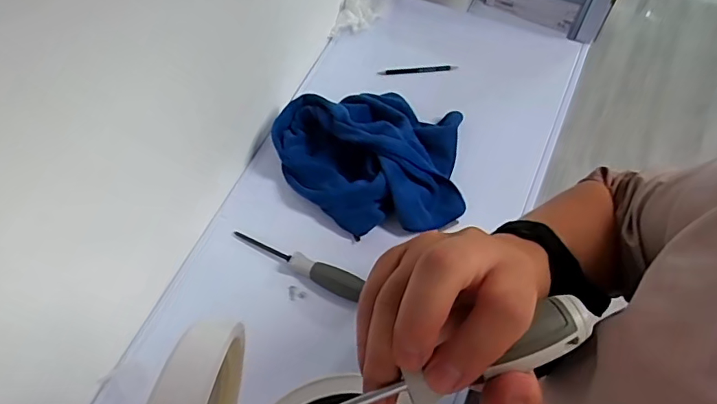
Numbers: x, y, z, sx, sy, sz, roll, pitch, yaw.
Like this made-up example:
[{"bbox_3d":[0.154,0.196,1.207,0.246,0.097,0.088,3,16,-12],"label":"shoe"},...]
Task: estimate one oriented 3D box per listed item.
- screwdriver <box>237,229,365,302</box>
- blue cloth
[{"bbox_3d":[-0.082,0.080,0.655,0.192,0.024,0.029,22,65,14],"label":"screwdriver"},{"bbox_3d":[0.016,-0.071,0.700,0.265,0.071,0.226,-4,61,1],"label":"blue cloth"}]

